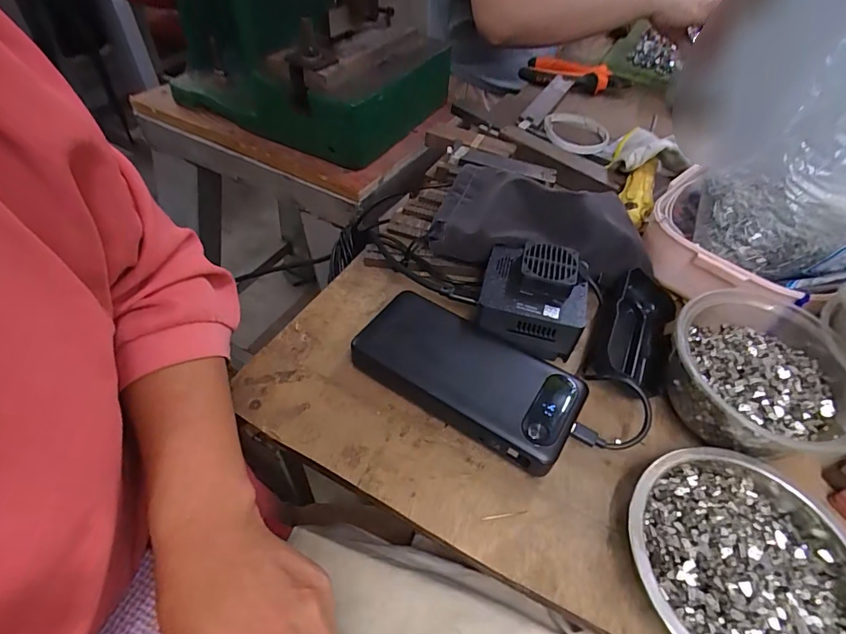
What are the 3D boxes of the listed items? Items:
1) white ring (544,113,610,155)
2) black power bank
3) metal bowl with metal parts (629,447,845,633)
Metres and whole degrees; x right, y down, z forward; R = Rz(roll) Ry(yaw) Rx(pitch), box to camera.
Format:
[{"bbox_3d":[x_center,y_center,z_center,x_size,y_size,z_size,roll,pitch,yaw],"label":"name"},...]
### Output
[{"bbox_3d":[0.186,-0.223,0.537,0.075,0.016,0.075,3,49,-3],"label":"white ring"},{"bbox_3d":[0.030,0.038,0.313,0.151,0.025,0.073,29,53,18],"label":"black power bank"},{"bbox_3d":[0.177,0.133,0.243,0.128,0.030,0.118,3,49,-3],"label":"metal bowl with metal parts"}]

